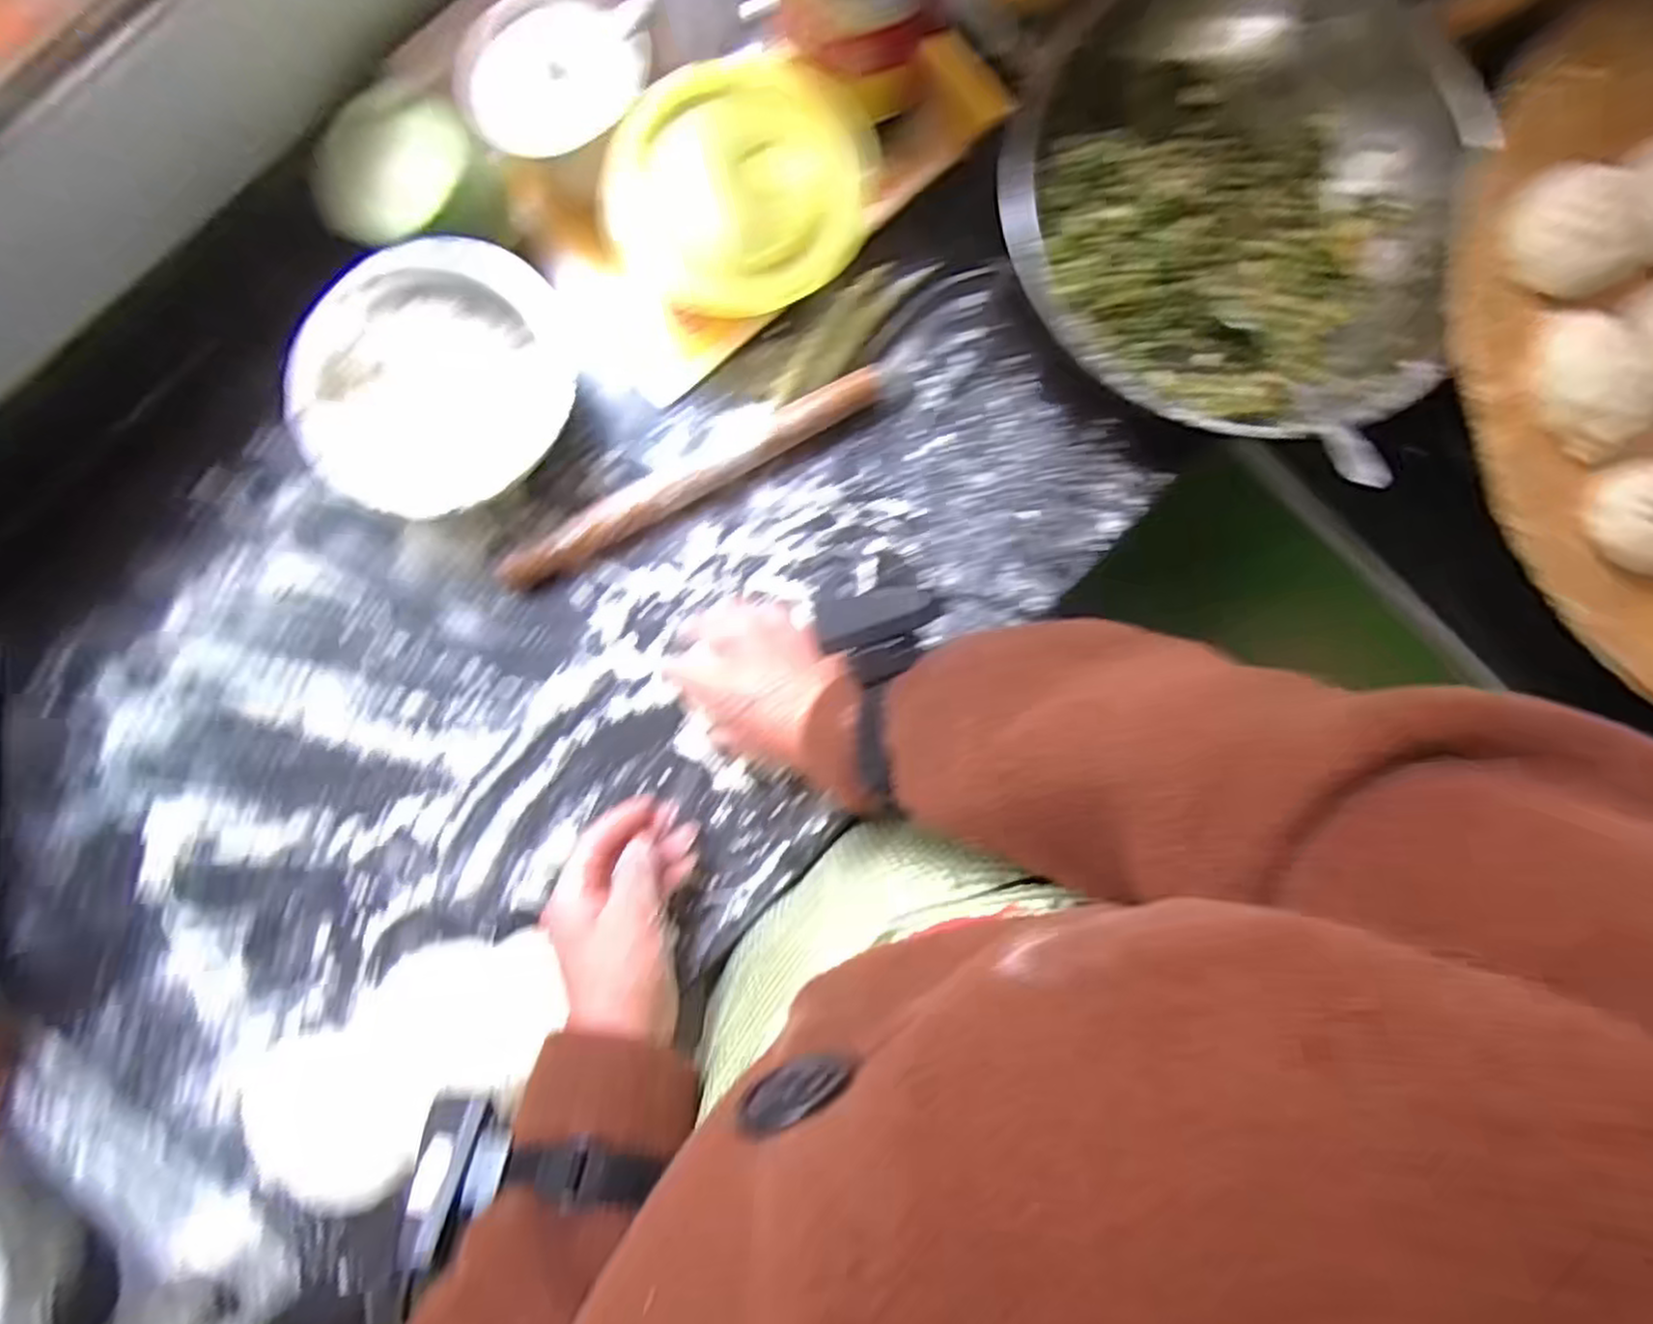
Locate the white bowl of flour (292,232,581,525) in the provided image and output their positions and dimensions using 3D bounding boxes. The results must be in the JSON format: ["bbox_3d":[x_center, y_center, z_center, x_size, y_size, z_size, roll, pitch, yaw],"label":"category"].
[{"bbox_3d":[-0.241,-0.180,0.467,0.164,0.068,0.124,-36,91,-5],"label":"white bowl of flour"}]

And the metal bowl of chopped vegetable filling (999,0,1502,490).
[{"bbox_3d":[0.262,-0.279,0.490,0.289,0.089,0.270,0,88,-4],"label":"metal bowl of chopped vegetable filling"}]

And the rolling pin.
[{"bbox_3d":[-0.086,-0.124,0.502,0.281,0.032,0.031,-28,90,-5],"label":"rolling pin"}]

